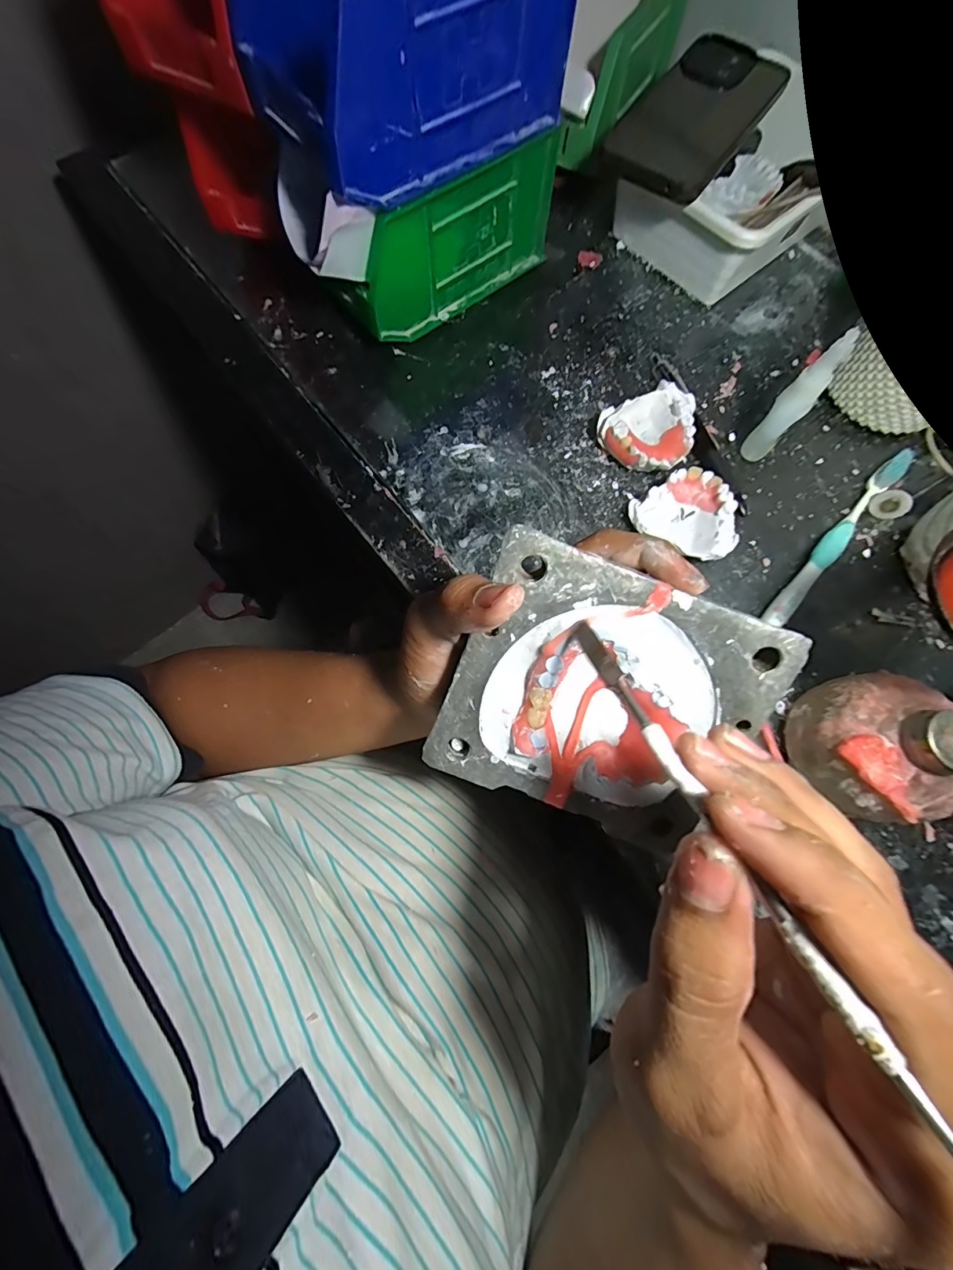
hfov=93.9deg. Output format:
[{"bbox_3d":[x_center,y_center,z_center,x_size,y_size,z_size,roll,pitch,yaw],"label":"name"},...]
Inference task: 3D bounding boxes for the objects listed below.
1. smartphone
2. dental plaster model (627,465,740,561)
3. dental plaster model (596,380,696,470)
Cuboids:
[{"bbox_3d":[0.165,-0.388,0.331,0.083,0.013,0.179,34,77,9],"label":"smartphone"},{"bbox_3d":[0.140,-0.076,0.294,0.053,0.027,0.062,-30,76,-8],"label":"dental plaster model"},{"bbox_3d":[0.123,-0.139,0.313,0.063,0.025,0.056,-23,75,-6],"label":"dental plaster model"}]

